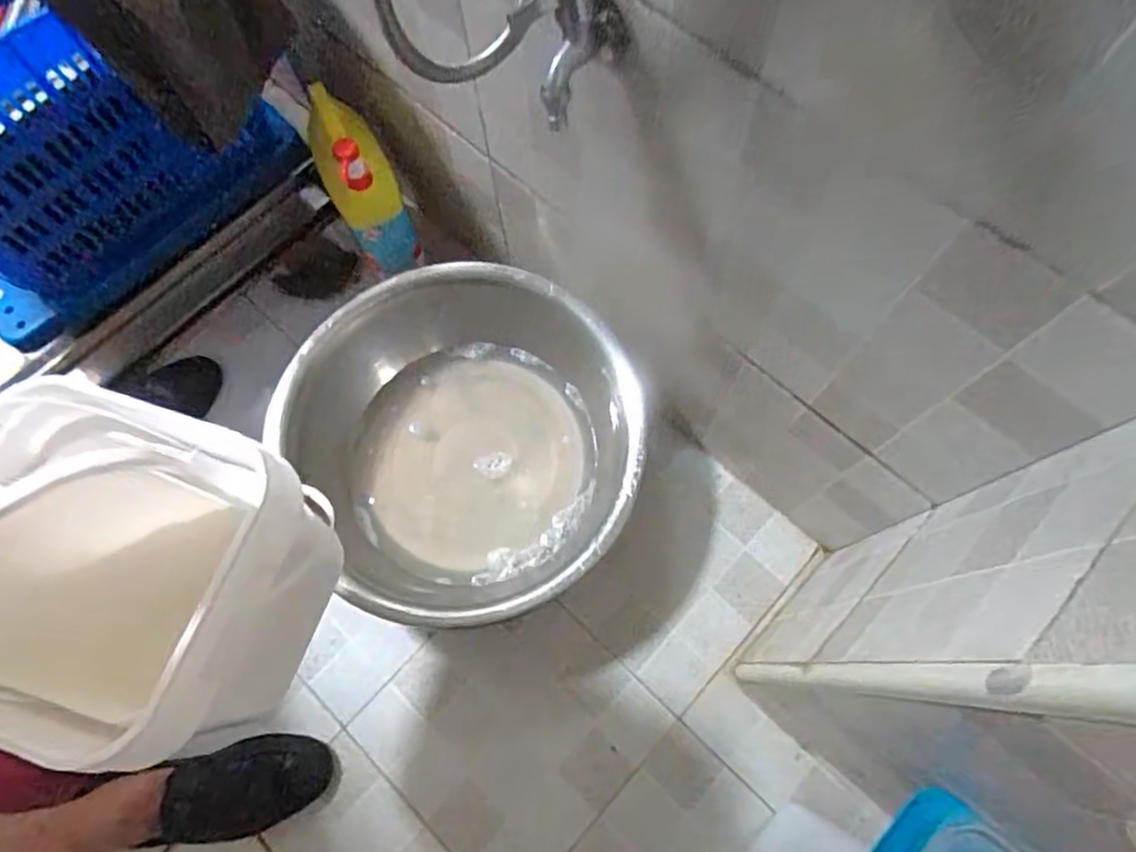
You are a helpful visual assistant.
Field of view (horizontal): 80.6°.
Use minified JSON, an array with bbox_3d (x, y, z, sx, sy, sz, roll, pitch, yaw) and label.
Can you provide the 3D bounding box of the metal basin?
[{"bbox_3d":[-0.120,0.014,0.869,0.394,0.139,0.431,0,71,1],"label":"metal basin"}]

